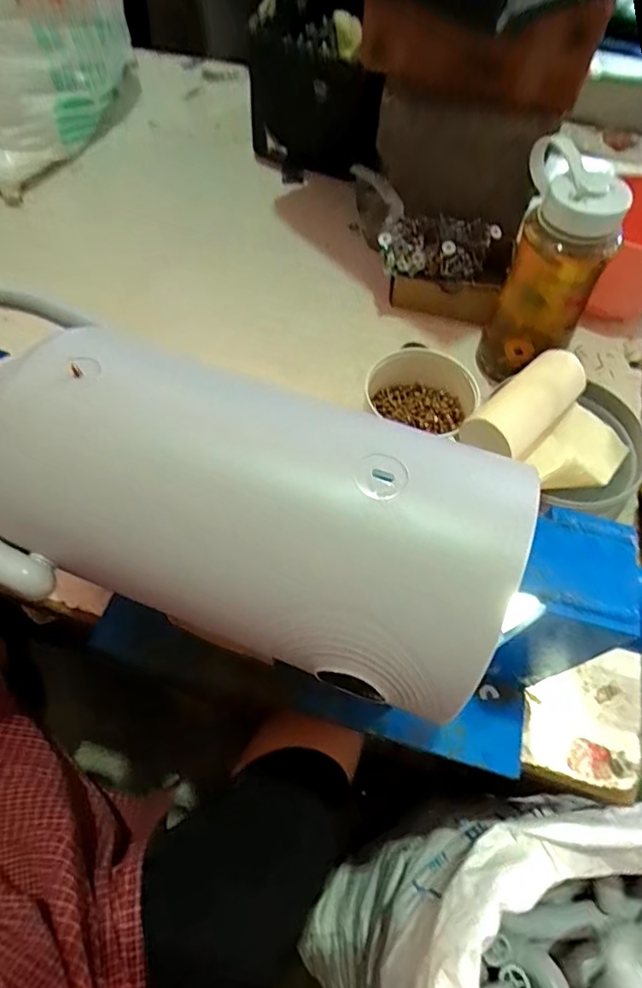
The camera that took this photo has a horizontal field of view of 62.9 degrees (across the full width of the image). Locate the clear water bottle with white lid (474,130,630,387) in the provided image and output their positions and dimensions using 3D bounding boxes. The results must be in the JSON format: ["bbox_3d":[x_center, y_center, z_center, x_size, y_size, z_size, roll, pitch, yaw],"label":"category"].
[{"bbox_3d":[0.227,-0.223,0.540,0.082,0.205,0.116,8,61,3],"label":"clear water bottle with white lid"}]

